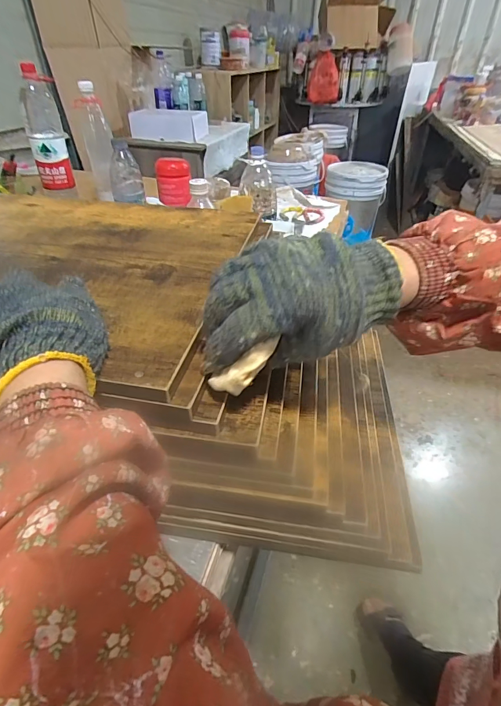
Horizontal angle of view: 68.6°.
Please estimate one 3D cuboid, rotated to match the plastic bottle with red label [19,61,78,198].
[{"bbox_3d":[-0.551,-0.576,1.001,0.094,0.297,0.075,-12,40,-13],"label":"plastic bottle with red label"}]

